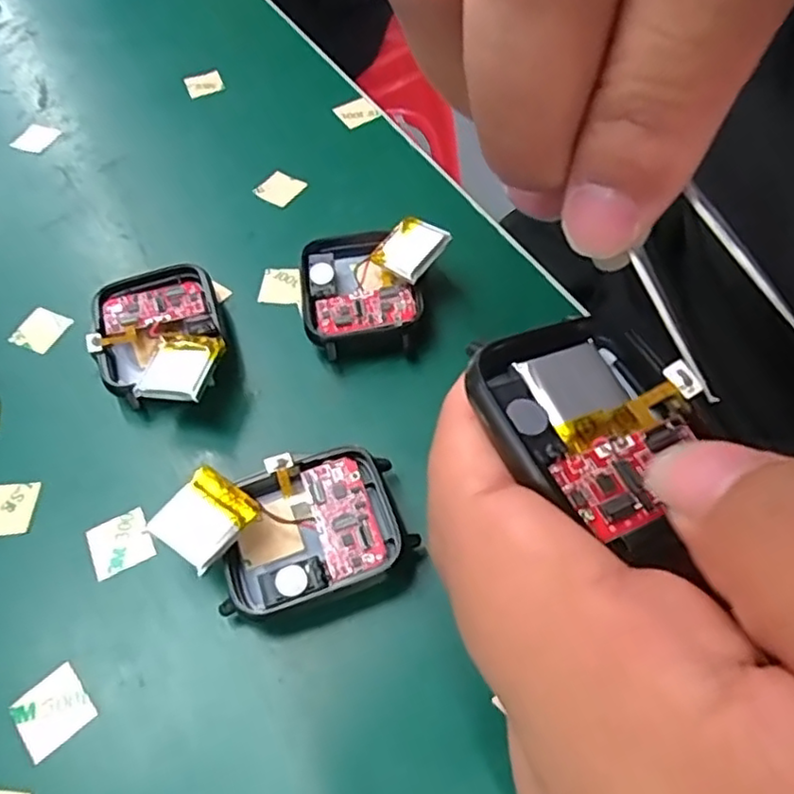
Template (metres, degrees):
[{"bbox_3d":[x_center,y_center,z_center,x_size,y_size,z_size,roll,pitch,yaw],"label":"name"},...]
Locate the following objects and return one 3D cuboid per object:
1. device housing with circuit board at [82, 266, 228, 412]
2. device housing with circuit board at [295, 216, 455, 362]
[{"bbox_3d":[-0.071,-0.016,0.199,0.037,0.018,0.057,-20,58,-9],"label":"device housing with circuit board"},{"bbox_3d":[-0.008,-0.035,0.205,0.045,0.020,0.046,-2,57,3],"label":"device housing with circuit board"}]

